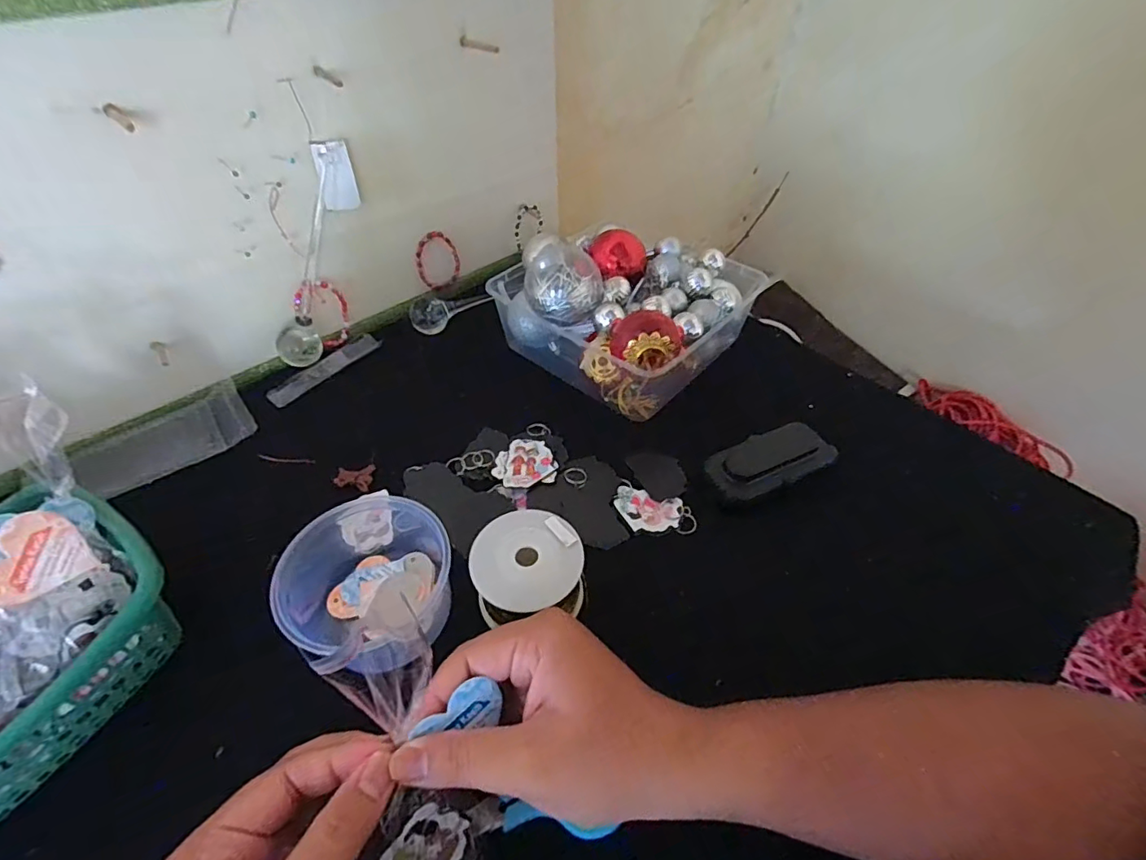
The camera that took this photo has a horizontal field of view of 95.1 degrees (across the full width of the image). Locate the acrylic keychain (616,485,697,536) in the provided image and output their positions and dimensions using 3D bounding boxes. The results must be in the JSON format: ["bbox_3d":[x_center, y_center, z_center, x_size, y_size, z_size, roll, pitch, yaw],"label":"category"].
[{"bbox_3d":[0.061,0.061,0.389,0.060,0.004,0.033,13,46,13],"label":"acrylic keychain"}]

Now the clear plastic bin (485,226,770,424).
[{"bbox_3d":[0.054,-0.123,0.497,0.187,0.097,0.192,32,53,28],"label":"clear plastic bin"}]

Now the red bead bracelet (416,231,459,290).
[{"bbox_3d":[-0.148,-0.187,0.577,0.050,0.061,0.008,-33,53,-28],"label":"red bead bracelet"}]

